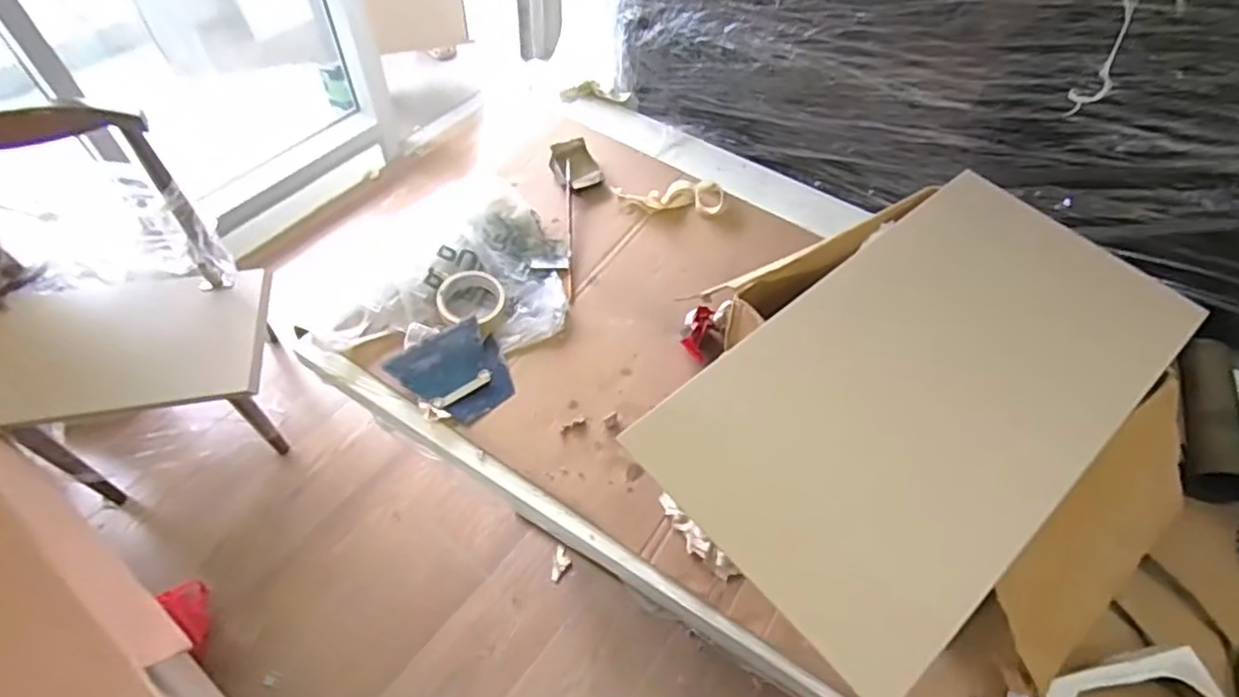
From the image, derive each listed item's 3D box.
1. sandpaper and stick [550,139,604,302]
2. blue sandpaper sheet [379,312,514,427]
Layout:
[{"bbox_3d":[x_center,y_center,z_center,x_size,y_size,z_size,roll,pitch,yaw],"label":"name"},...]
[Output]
[{"bbox_3d":[-0.062,-0.218,1.052,0.080,0.034,0.329,-3,56,-6],"label":"sandpaper and stick"},{"bbox_3d":[-0.217,0.030,0.879,0.141,0.019,0.129,38,62,20],"label":"blue sandpaper sheet"}]

